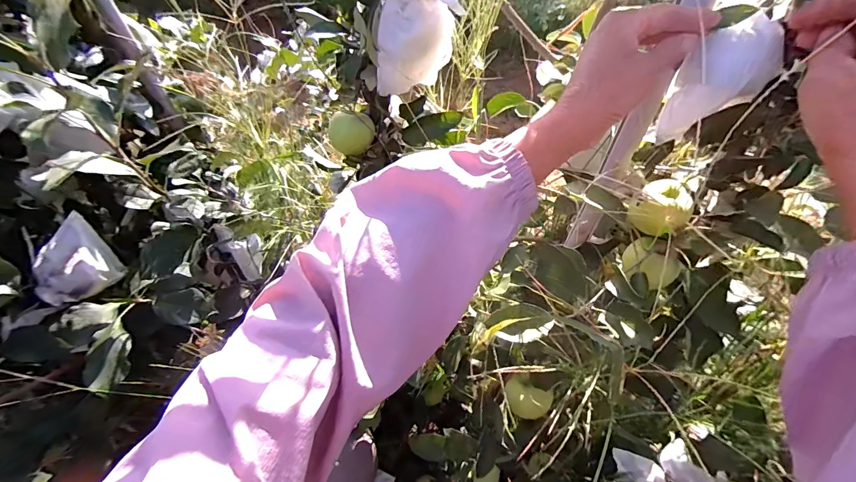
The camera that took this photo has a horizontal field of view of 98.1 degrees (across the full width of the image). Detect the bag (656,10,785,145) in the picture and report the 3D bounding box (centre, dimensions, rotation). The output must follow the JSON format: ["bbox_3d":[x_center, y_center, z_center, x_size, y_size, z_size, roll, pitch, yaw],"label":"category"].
[{"bbox_3d":[0.246,-0.131,0.314,0.060,0.093,0.040,35,57,26],"label":"bag"}]

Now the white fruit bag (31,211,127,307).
[{"bbox_3d":[-0.537,0.038,0.565,0.074,0.120,0.098,31,56,23],"label":"white fruit bag"}]

